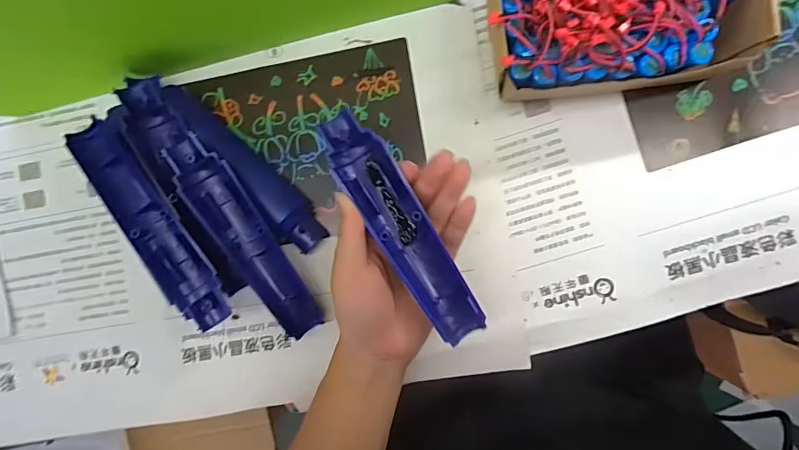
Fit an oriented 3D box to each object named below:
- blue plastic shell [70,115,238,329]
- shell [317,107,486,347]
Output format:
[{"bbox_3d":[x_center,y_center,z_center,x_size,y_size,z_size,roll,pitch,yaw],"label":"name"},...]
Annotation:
[{"bbox_3d":[-0.175,0.000,0.320,0.034,0.024,0.164,-35,89,5],"label":"blue plastic shell"},{"bbox_3d":[0.002,0.001,0.295,0.036,0.020,0.166,-32,89,6],"label":"shell"}]

